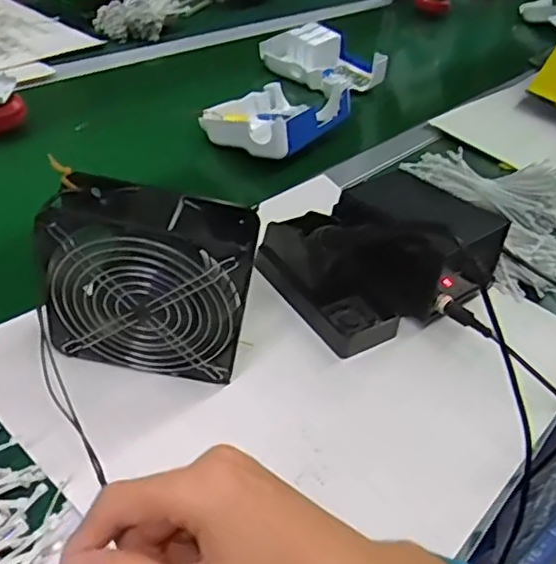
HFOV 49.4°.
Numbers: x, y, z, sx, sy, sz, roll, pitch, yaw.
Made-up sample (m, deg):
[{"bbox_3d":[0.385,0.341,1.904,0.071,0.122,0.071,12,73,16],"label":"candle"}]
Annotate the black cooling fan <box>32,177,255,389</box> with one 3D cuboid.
[{"bbox_3d":[-0.101,0.001,0.479,0.153,0.144,0.064,10,40,-1],"label":"black cooling fan"}]

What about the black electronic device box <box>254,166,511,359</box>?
[{"bbox_3d":[0.113,-0.036,0.626,0.213,0.093,0.168,-19,49,-30],"label":"black electronic device box"}]

